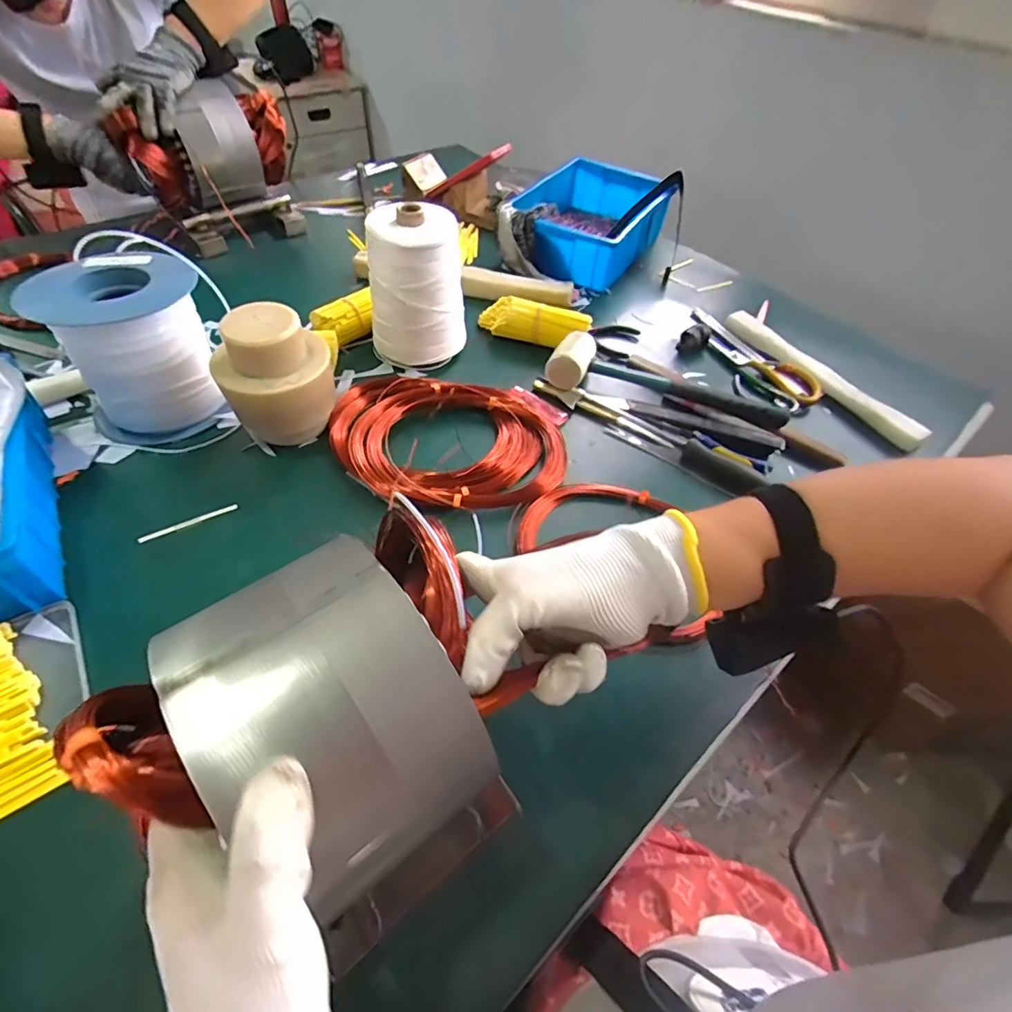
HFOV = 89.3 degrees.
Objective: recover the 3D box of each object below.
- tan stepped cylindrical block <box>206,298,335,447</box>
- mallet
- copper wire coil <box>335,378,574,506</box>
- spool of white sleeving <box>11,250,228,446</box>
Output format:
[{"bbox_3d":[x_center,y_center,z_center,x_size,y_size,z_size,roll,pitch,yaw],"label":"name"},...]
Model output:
[{"bbox_3d":[-0.230,-0.126,0.528,0.087,0.137,0.093,2,51,-3],"label":"tan stepped cylindrical block"},{"bbox_3d":[0.197,-0.158,0.634,0.288,0.044,0.088,13,50,6],"label":"mallet"},{"bbox_3d":[-0.061,-0.077,0.553,0.246,0.051,0.182,-4,50,-8],"label":"copper wire coil"},{"bbox_3d":[-0.386,-0.163,0.539,0.140,0.145,0.130,3,50,-3],"label":"spool of white sleeving"}]

